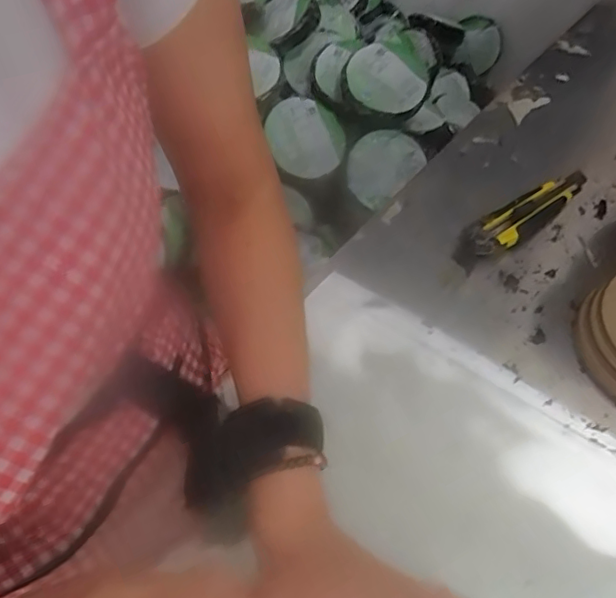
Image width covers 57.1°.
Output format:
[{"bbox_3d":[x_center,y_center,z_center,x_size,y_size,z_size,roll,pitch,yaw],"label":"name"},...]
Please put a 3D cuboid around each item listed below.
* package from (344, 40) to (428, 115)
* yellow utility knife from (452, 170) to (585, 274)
[{"bbox_3d":[0.150,-0.408,1.051,0.150,0.049,0.150,1,78,-5],"label":"package"},{"bbox_3d":[0.222,-0.087,0.570,0.197,0.029,0.038,-33,58,-23],"label":"yellow utility knife"}]

